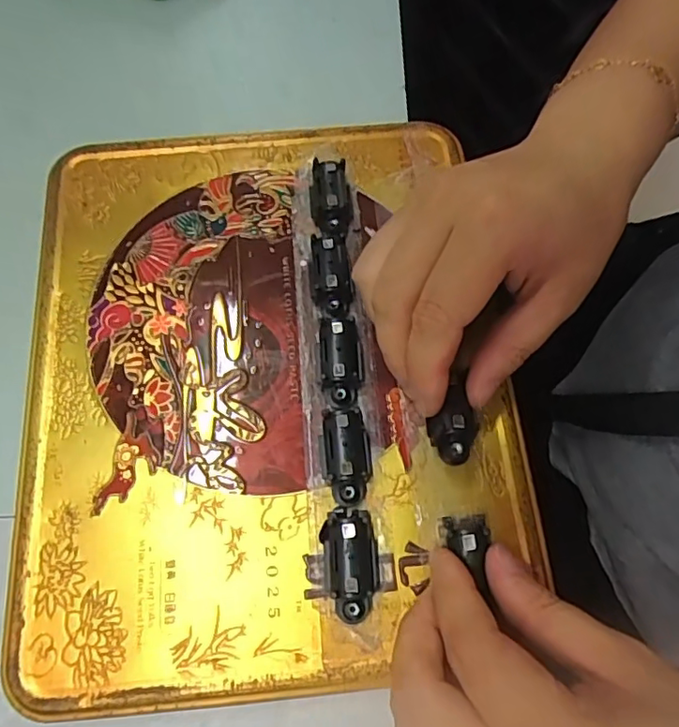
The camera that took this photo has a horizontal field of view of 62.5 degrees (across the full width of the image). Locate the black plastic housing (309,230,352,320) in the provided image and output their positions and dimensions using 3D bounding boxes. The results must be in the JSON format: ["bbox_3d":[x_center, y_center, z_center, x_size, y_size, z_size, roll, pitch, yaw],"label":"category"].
[{"bbox_3d":[-0.004,-0.037,0.233,0.016,0.015,0.037,-6,70,-2],"label":"black plastic housing"}]

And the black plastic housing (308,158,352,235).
[{"bbox_3d":[-0.004,-0.072,0.248,0.016,0.016,0.035,-5,70,-2],"label":"black plastic housing"}]

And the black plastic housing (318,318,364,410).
[{"bbox_3d":[0.001,-0.001,0.219,0.016,0.014,0.034,-1,85,1],"label":"black plastic housing"}]

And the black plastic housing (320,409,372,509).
[{"bbox_3d":[0.002,0.034,0.206,0.018,0.017,0.034,-7,70,-3],"label":"black plastic housing"}]

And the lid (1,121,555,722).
[{"bbox_3d":[-0.032,0.000,0.225,0.191,0.019,0.232,-6,73,-1],"label":"lid"}]

